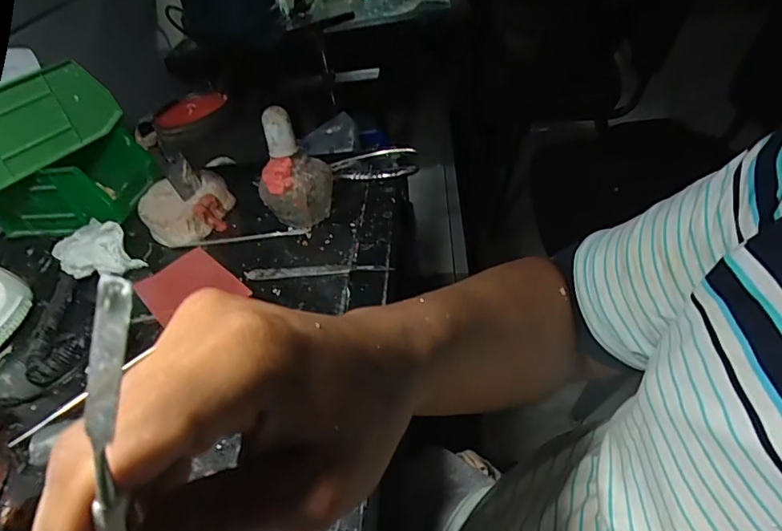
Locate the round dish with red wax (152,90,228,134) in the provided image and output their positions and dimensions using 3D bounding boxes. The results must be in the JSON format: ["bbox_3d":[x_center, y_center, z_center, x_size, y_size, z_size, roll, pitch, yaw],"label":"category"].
[{"bbox_3d":[-0.190,-0.145,0.477,0.064,0.012,0.070,-4,41,4],"label":"round dish with red wax"}]

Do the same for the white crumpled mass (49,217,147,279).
[{"bbox_3d":[-0.304,-0.016,0.520,0.063,0.032,0.081,-36,47,-27],"label":"white crumpled mass"}]

